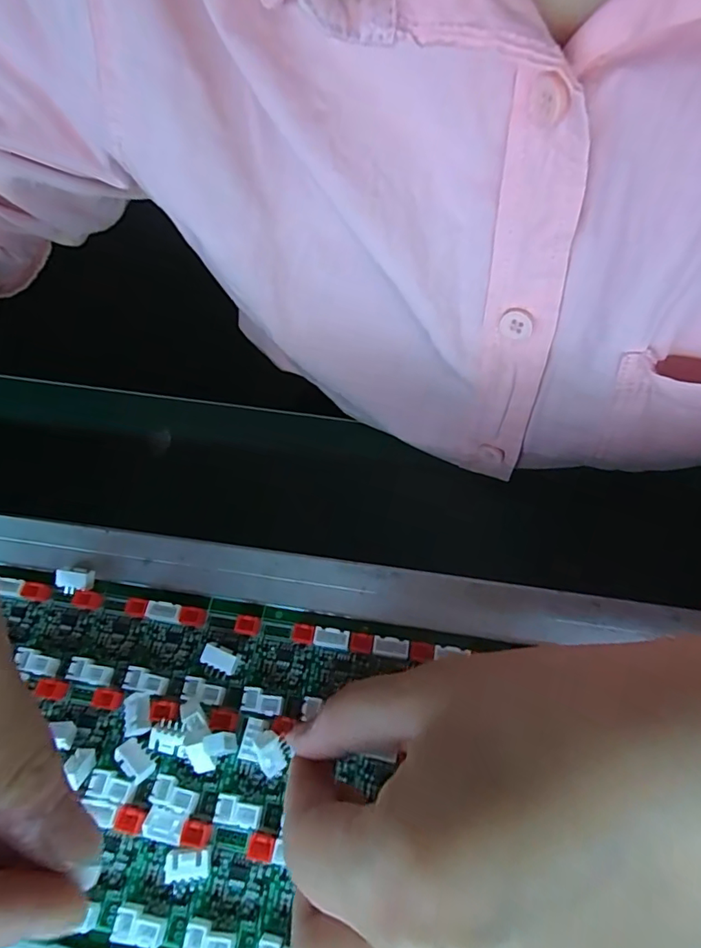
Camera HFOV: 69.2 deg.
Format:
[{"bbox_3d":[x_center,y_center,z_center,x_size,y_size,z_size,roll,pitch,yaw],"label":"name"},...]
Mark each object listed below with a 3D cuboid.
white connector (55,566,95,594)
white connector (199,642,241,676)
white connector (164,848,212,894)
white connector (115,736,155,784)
[{"bbox_3d":[-0.112,0.043,0.206,0.013,0.006,0.010,4,68,6],"label":"white connector"},{"bbox_3d":[-0.048,0.069,0.190,0.013,0.008,0.008,20,71,12],"label":"white connector"},{"bbox_3d":[-0.051,0.124,0.160,0.013,0.007,0.011,-3,67,3],"label":"white connector"},{"bbox_3d":[-0.074,0.098,0.173,0.014,0.004,0.008,40,76,18],"label":"white connector"}]

